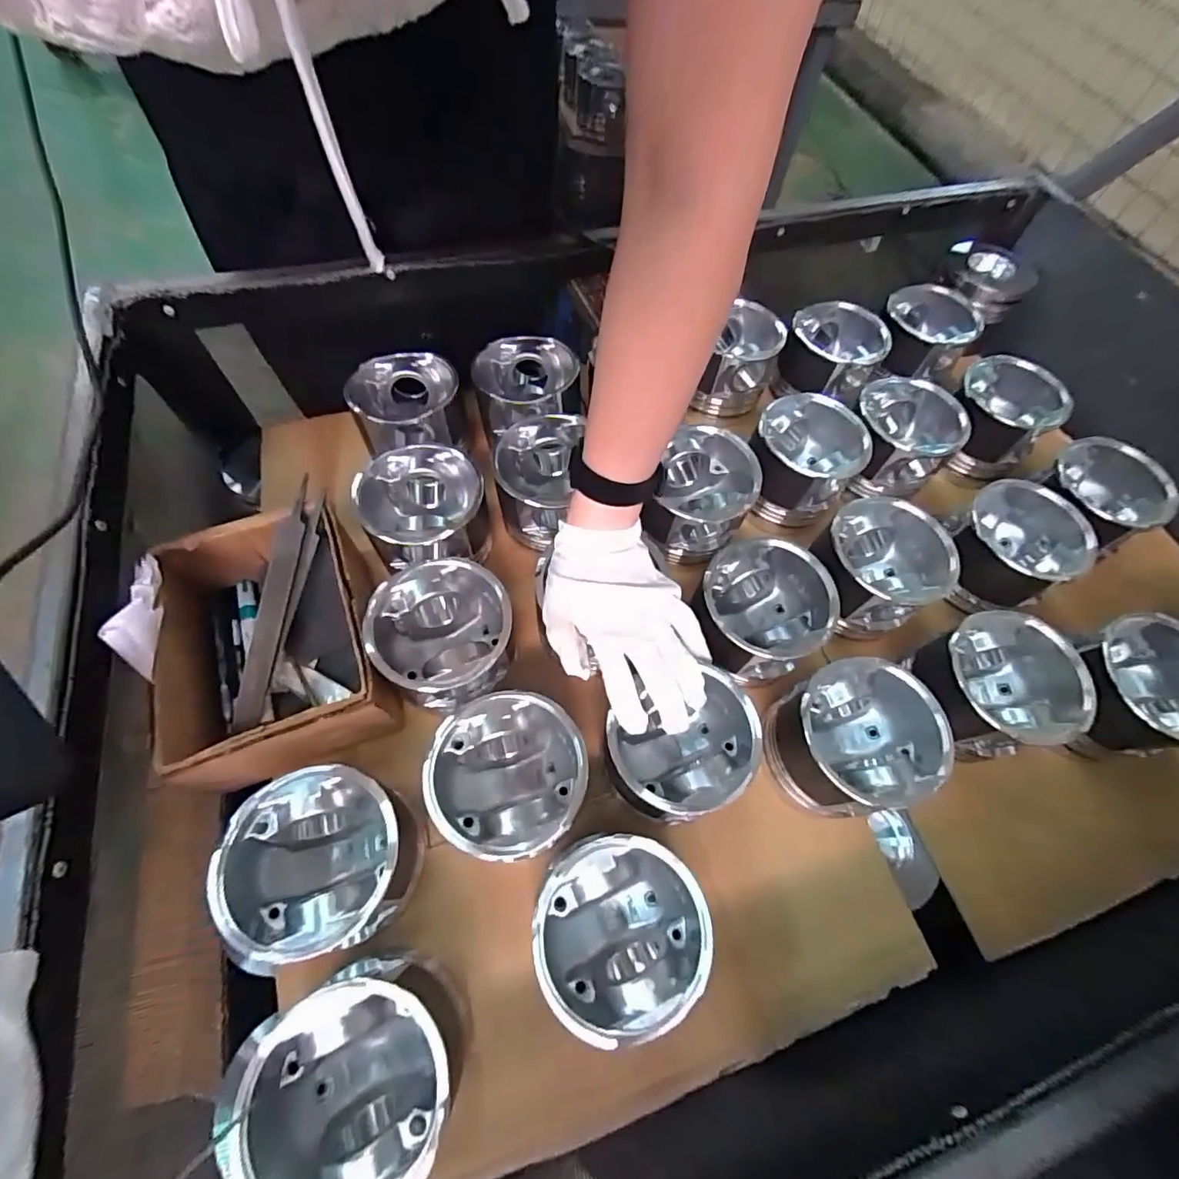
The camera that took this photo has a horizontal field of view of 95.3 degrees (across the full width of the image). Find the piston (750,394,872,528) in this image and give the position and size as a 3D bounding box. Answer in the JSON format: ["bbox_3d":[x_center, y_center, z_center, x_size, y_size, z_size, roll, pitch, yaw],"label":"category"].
[{"bbox_3d":[0.223,-0.132,0.569,0.097,0.094,0.101,1,62,-3],"label":"piston"}]

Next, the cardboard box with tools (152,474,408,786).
[{"bbox_3d":[-0.264,0.042,0.458,0.150,0.097,0.196,-17,65,-12],"label":"cardboard box with tools"}]

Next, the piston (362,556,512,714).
[{"bbox_3d":[-0.122,0.044,0.458,0.109,0.102,0.103,1,62,-3],"label":"piston"}]

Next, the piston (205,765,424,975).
[{"bbox_3d":[-0.185,0.193,0.384,0.108,0.096,0.110,1,62,-3],"label":"piston"}]

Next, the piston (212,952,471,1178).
[{"bbox_3d":[-0.137,0.299,0.335,0.116,0.096,0.112,-31,68,-18],"label":"piston"}]

